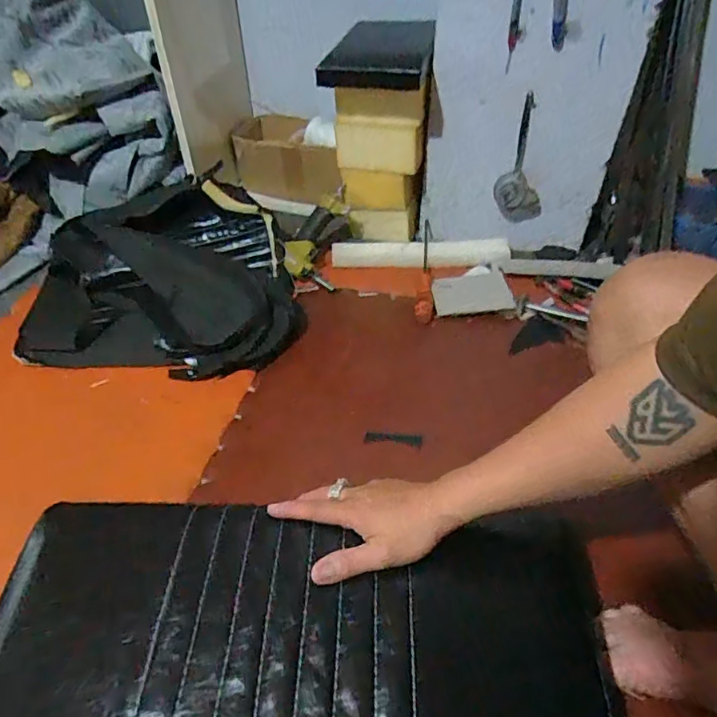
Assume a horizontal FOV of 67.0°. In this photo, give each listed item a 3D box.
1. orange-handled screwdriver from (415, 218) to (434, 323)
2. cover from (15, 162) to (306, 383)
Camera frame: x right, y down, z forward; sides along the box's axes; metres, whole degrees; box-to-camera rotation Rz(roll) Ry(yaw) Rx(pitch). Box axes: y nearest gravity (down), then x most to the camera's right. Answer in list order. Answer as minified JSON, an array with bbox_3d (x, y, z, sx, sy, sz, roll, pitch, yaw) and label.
[{"bbox_3d":[0.124,-0.170,1.022,0.031,0.042,0.263,2,45,5],"label":"orange-handled screwdriver"},{"bbox_3d":[-0.334,-0.153,0.985,0.477,0.137,0.407,5,45,8],"label":"cover"}]

